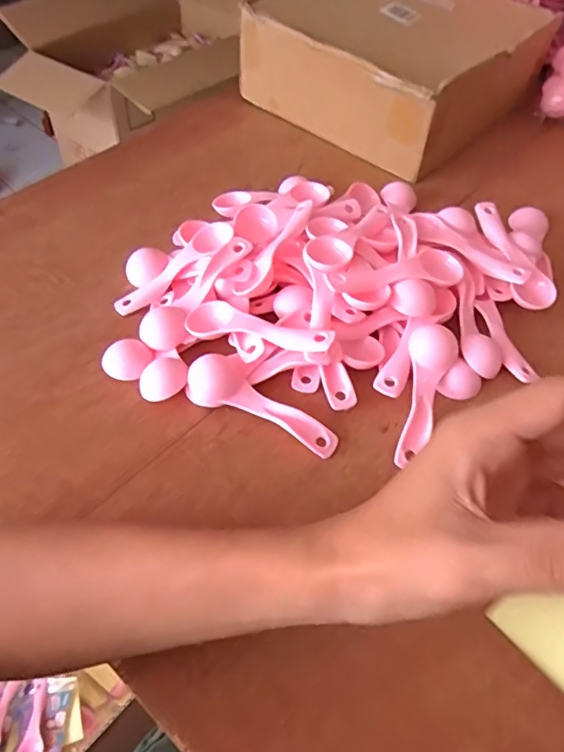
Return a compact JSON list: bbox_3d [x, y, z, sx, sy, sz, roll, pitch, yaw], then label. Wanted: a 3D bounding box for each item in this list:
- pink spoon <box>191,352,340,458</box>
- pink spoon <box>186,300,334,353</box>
[{"bbox_3d":[-0.013,0.019,0.377,0.109,0.021,0.032,23,53,16],"label":"pink spoon"},{"bbox_3d":[-0.016,-0.036,0.391,0.107,0.018,0.031,20,52,14],"label":"pink spoon"}]

